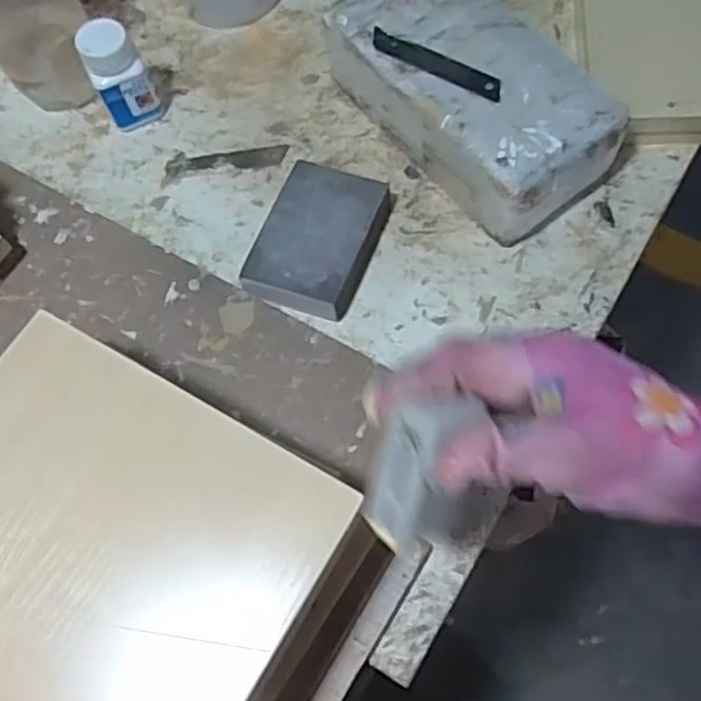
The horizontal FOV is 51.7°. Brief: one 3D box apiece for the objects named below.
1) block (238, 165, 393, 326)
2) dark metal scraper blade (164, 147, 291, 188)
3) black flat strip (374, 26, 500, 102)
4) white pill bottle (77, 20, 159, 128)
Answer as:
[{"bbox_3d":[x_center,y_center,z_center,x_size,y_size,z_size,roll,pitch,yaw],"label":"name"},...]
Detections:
[{"bbox_3d":[-0.022,-0.073,0.484,0.070,0.027,0.104,18,70,10],"label":"block"},{"bbox_3d":[-0.093,-0.141,0.534,0.091,0.004,0.023,-6,68,1],"label":"dark metal scraper blade"},{"bbox_3d":[0.056,-0.187,0.470,0.097,0.007,0.020,32,73,15],"label":"black flat strip"},{"bbox_3d":[-0.167,-0.198,0.525,0.038,0.077,0.031,-31,69,-9],"label":"white pill bottle"}]

